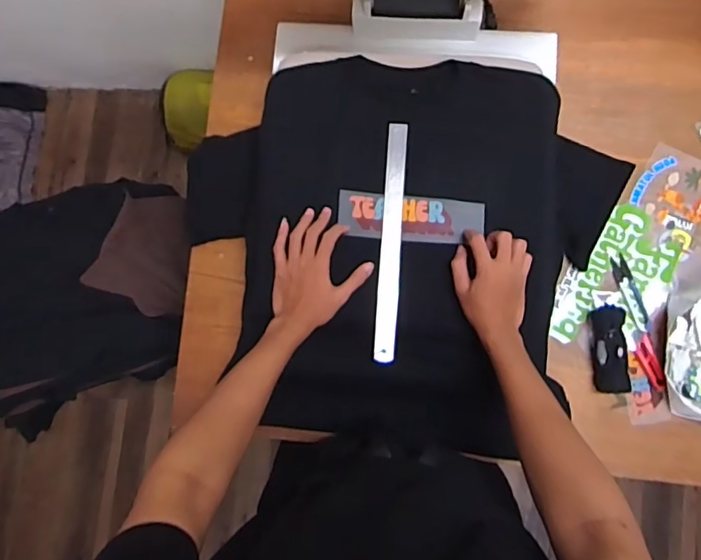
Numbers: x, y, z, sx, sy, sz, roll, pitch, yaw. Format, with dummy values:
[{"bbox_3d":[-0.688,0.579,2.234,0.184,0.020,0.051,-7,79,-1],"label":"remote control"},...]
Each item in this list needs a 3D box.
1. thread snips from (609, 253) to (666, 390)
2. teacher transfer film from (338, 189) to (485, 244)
[{"bbox_3d":[0.433,0.063,0.779,0.031,0.010,0.199,-12,82,2],"label":"thread snips"},{"bbox_3d":[0.083,-0.086,0.724,0.199,0.009,0.067,5,78,4],"label":"teacher transfer film"}]

